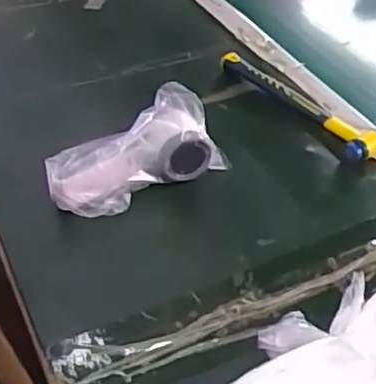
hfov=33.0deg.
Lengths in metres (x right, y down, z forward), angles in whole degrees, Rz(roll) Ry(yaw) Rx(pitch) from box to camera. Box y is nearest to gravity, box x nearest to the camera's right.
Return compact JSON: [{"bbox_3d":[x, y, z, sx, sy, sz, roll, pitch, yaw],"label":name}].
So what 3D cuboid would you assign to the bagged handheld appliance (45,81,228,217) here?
[{"bbox_3d":[-0.054,-0.034,0.644,0.181,0.088,0.059,-23,46,-21],"label":"bagged handheld appliance"}]

